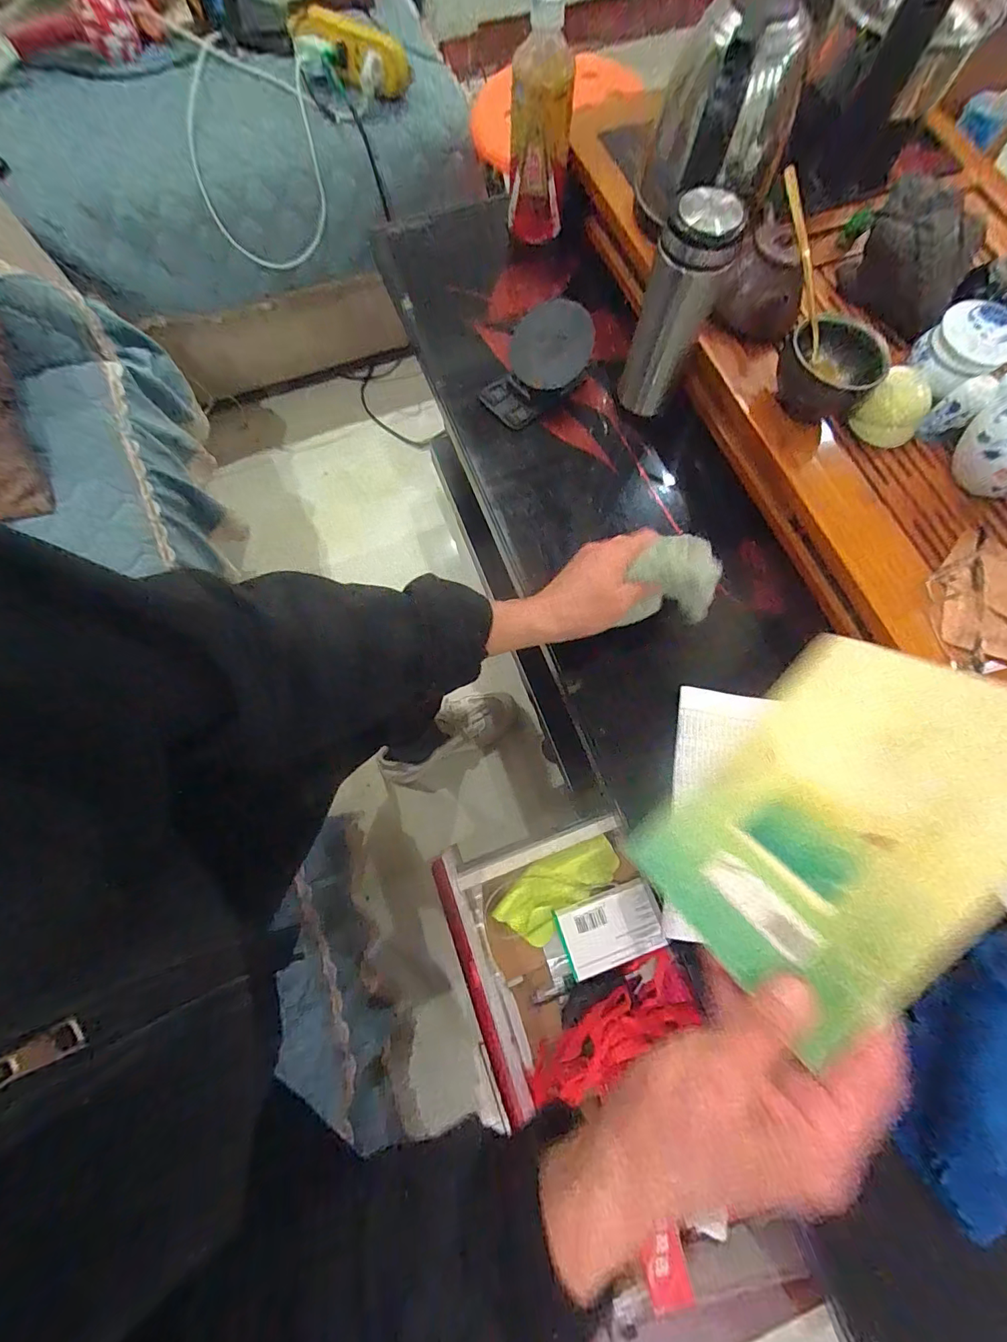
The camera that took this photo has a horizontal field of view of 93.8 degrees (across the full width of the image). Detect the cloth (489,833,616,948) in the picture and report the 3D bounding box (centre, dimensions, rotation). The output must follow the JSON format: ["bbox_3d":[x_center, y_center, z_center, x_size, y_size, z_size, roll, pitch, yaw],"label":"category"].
[{"bbox_3d":[0.061,0.235,0.510,0.143,0.014,0.068,-39,78,4],"label":"cloth"}]

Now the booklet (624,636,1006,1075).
[{"bbox_3d":[0.174,0.077,0.254,0.011,0.137,0.191,37,97,-30],"label":"booklet"}]

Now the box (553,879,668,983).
[{"bbox_3d":[0.114,0.278,0.504,0.104,0.009,0.068,-22,80,2],"label":"box"}]

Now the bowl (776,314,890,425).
[{"bbox_3d":[0.292,-0.271,0.422,0.084,0.050,0.080,0,75,0],"label":"bowl"}]

